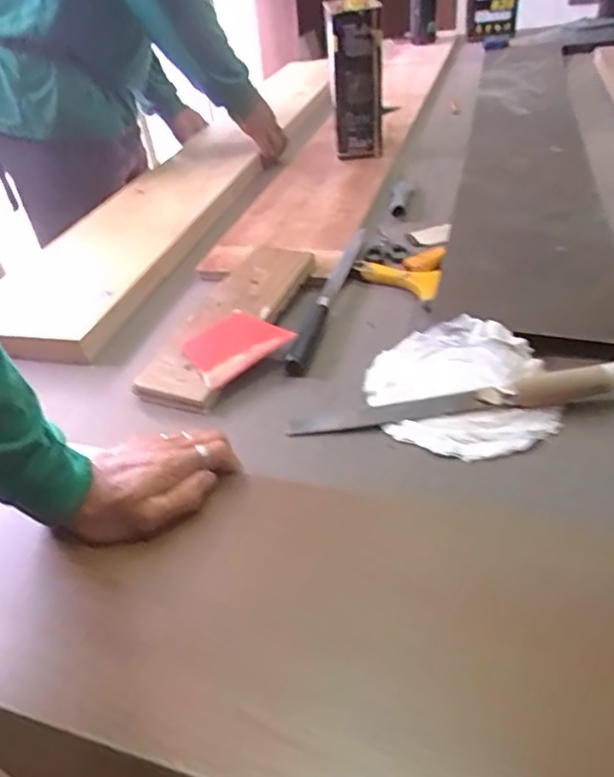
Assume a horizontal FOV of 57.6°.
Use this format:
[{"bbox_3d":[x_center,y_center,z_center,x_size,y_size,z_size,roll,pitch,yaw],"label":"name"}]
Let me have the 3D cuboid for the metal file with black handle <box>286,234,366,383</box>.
[{"bbox_3d":[0.031,-0.126,0.721,0.025,0.030,0.331,6,41,15],"label":"metal file with black handle"}]

